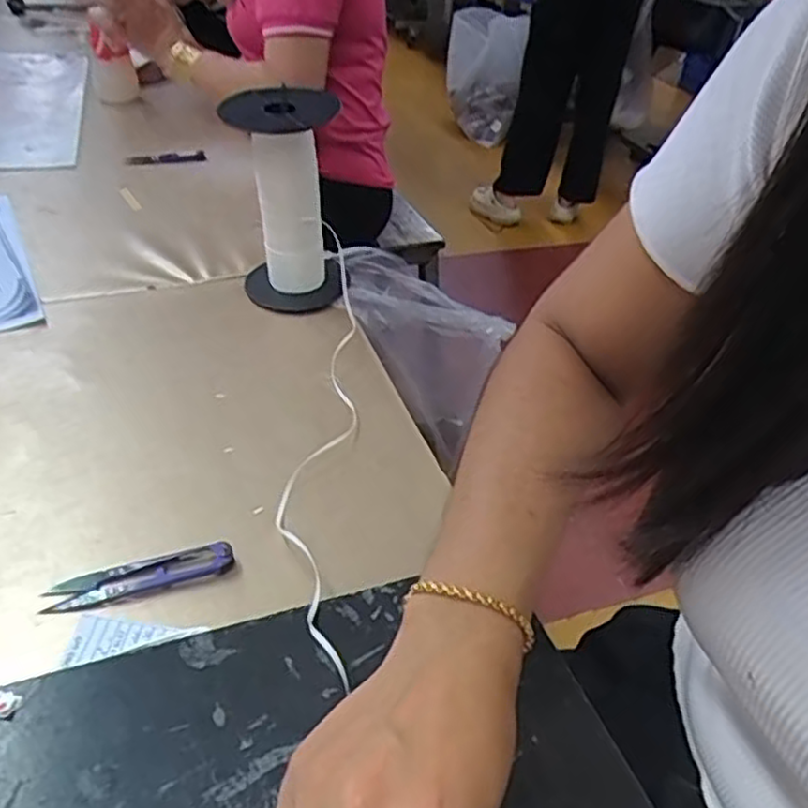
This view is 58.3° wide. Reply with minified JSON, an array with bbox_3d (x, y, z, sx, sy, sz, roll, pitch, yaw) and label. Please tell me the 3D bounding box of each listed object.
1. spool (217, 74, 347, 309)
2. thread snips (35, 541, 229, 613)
[{"bbox_3d":[-0.103,-0.181,0.640,0.097,0.176,0.107,0,38,-8],"label":"spool"},{"bbox_3d":[-0.148,0.097,0.409,0.099,0.009,0.020,-10,40,-20],"label":"thread snips"}]

